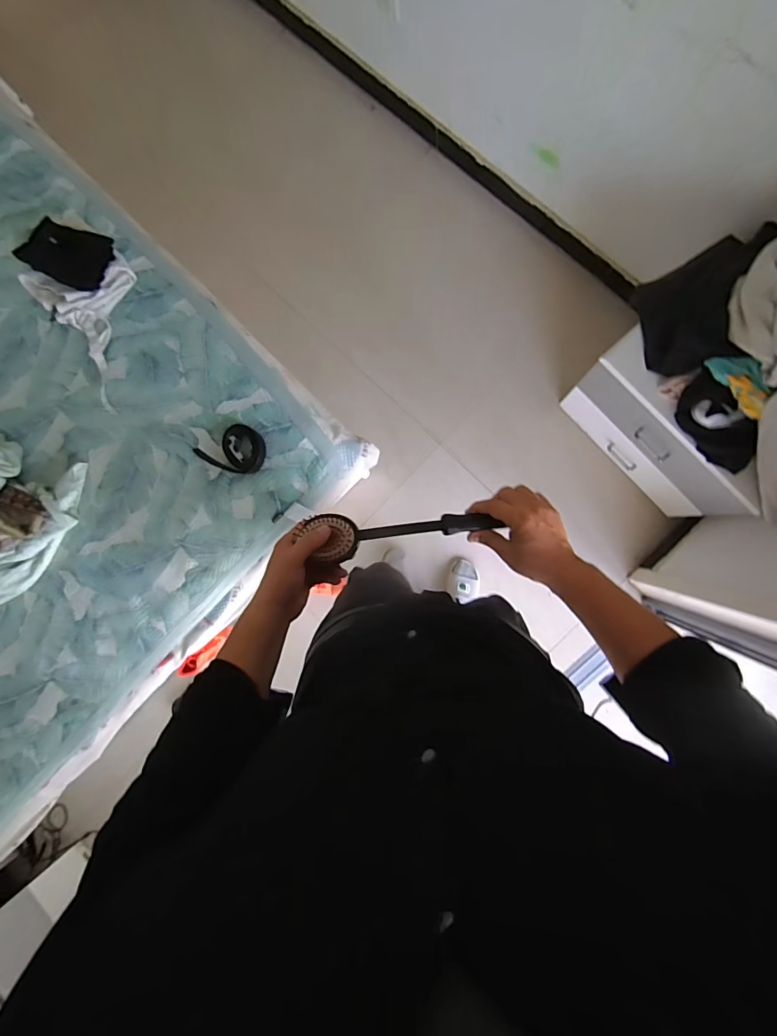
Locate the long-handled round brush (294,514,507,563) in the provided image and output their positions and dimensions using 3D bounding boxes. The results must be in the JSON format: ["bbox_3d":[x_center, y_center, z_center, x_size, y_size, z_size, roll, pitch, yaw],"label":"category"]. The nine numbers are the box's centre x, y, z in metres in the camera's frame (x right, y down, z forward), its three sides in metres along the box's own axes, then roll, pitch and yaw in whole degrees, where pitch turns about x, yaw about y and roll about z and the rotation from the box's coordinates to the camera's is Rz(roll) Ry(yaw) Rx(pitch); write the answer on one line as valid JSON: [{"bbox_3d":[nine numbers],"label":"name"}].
[{"bbox_3d":[0.023,0.019,0.589,0.263,0.023,0.064,-5,89,-4],"label":"long-handled round brush"}]

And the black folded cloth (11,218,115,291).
[{"bbox_3d":[-0.921,-0.763,1.211,0.241,0.032,0.166,26,93,8],"label":"black folded cloth"}]

